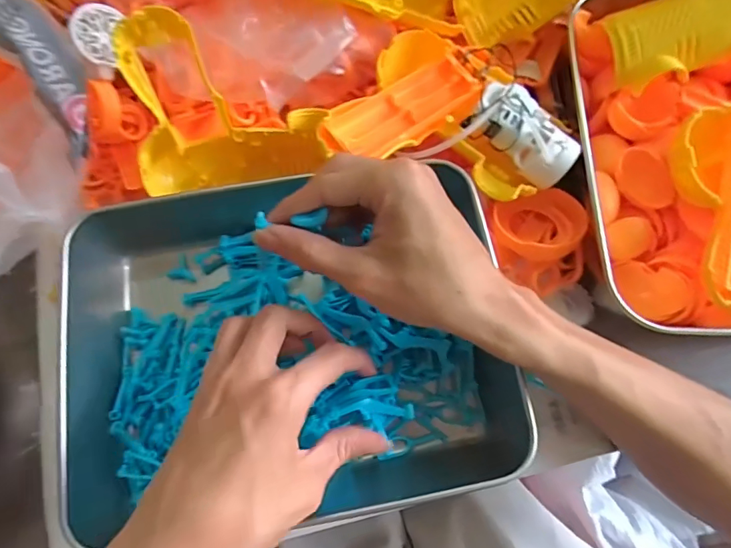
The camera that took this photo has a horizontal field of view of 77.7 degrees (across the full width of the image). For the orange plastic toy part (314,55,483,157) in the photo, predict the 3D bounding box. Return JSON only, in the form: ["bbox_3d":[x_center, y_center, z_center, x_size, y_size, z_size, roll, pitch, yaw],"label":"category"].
[{"bbox_3d":[0.021,-0.103,0.285,0.102,0.018,0.045,-29,77,-8],"label":"orange plastic toy part"}]

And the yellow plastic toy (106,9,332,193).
[{"bbox_3d":[-0.080,-0.100,0.284,0.121,0.108,0.022,-10,47,-19],"label":"yellow plastic toy"}]

